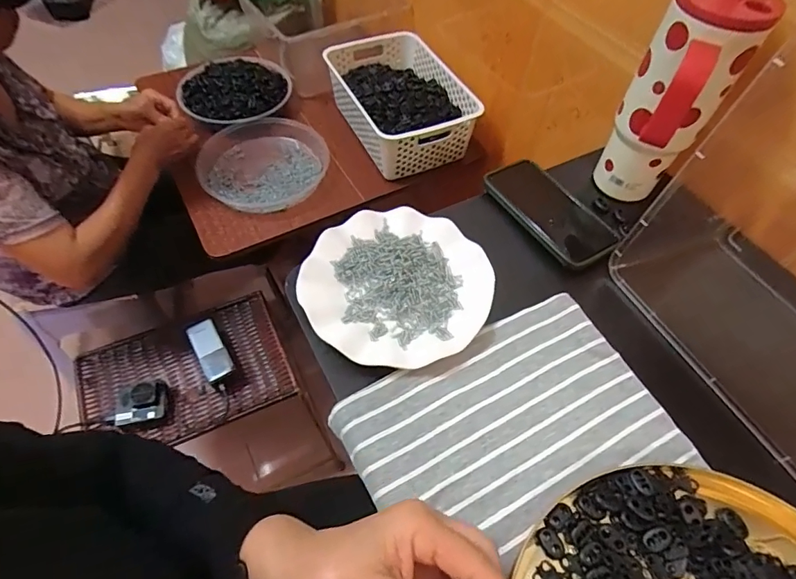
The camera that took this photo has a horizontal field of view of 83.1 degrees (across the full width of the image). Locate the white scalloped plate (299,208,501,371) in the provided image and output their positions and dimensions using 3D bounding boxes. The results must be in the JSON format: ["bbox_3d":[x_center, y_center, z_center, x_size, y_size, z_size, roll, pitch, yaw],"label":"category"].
[{"bbox_3d":[-0.002,-0.007,0.448,0.180,0.025,0.173,1,56,-1],"label":"white scalloped plate"}]

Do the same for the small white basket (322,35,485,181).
[{"bbox_3d":[0.002,-0.371,0.886,0.207,0.094,0.311,-20,59,-14],"label":"small white basket"}]

